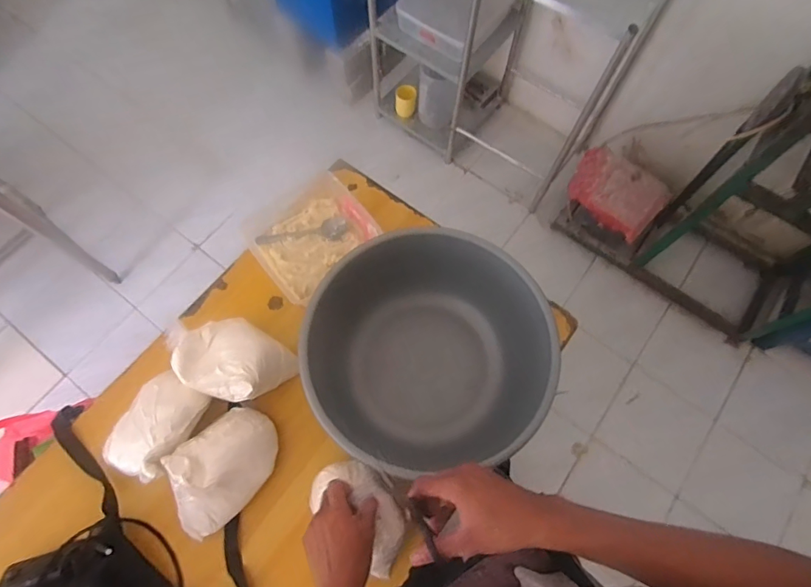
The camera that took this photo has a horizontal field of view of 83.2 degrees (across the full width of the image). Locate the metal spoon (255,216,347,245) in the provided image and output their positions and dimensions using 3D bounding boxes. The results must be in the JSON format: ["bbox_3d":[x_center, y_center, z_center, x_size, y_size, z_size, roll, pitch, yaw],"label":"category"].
[{"bbox_3d":[-0.190,-0.107,0.846,0.167,0.014,0.037,-14,71,-6],"label":"metal spoon"}]

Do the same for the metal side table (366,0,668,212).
[{"bbox_3d":[0.271,-0.838,1.506,0.863,0.785,0.400,33,73,11],"label":"metal side table"}]

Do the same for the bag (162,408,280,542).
[{"bbox_3d":[-0.284,0.270,0.698,0.123,0.104,0.189,41,74,13],"label":"bag"}]

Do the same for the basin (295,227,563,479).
[{"bbox_3d":[0.032,0.093,0.745,0.367,0.184,0.338,0,70,-1],"label":"basin"}]

